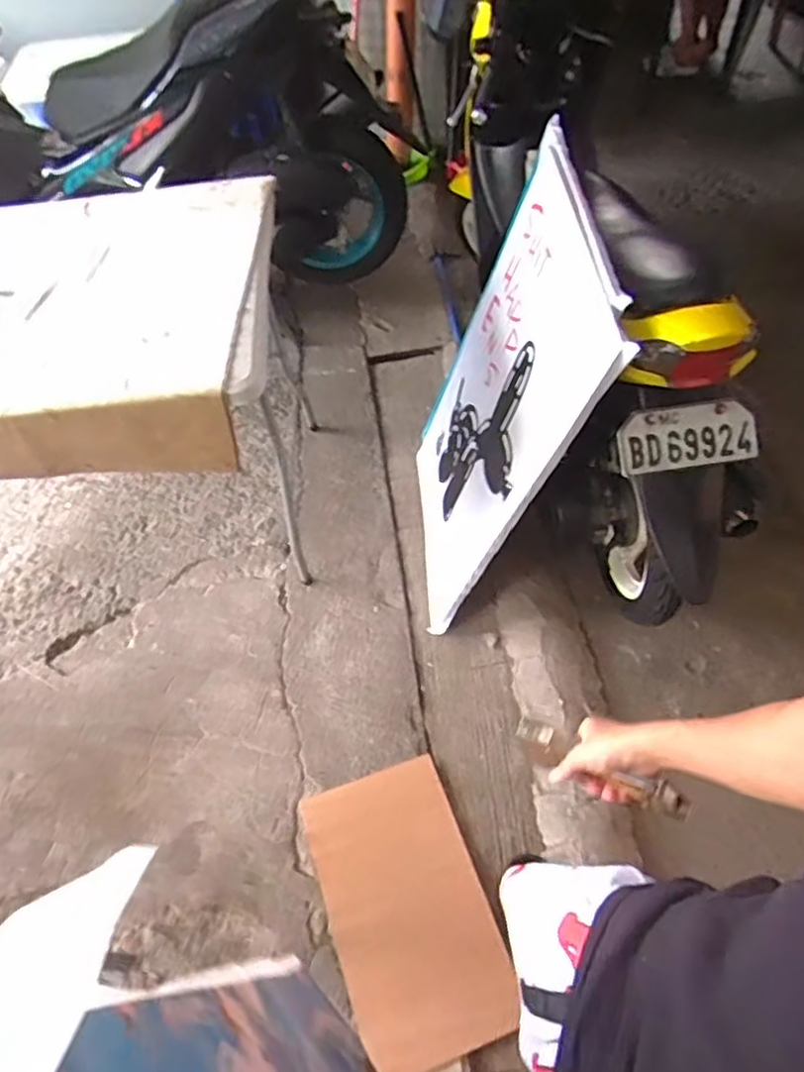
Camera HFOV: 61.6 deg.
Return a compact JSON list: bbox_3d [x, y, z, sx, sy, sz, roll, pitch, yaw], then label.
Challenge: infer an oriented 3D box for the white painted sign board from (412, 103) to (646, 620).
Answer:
[{"bbox_3d":[0.181,-0.293,1.490,0.044,0.939,0.675,4,54,-16],"label":"white painted sign board"}]

